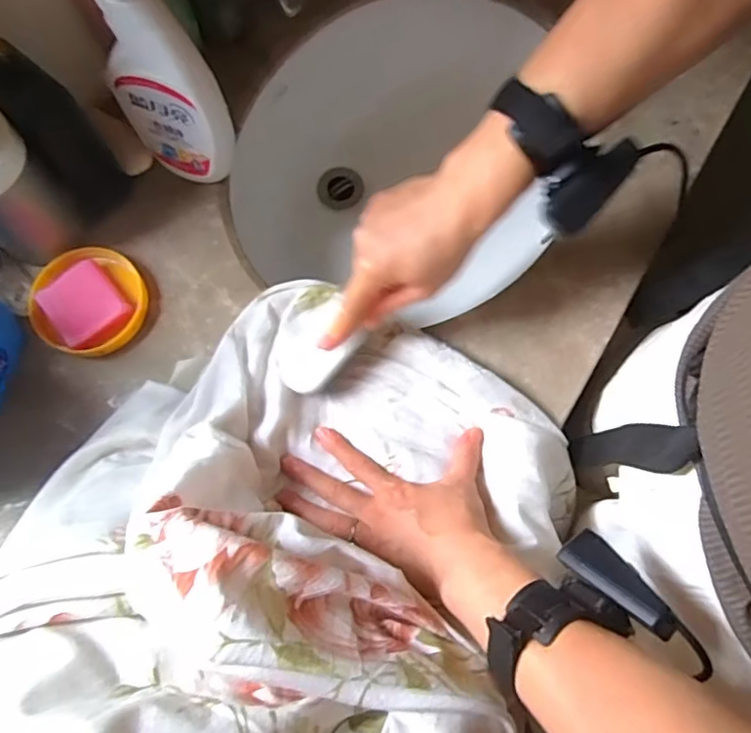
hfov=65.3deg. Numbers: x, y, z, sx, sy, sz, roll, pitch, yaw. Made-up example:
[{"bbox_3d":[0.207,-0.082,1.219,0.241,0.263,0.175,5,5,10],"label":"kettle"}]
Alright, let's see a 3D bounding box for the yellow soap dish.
[{"bbox_3d":[-0.259,-0.057,0.533,0.096,0.023,0.097,0,73,-1],"label":"yellow soap dish"}]

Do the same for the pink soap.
[{"bbox_3d":[-0.261,-0.053,0.533,0.061,0.022,0.075,-40,78,-12],"label":"pink soap"}]

